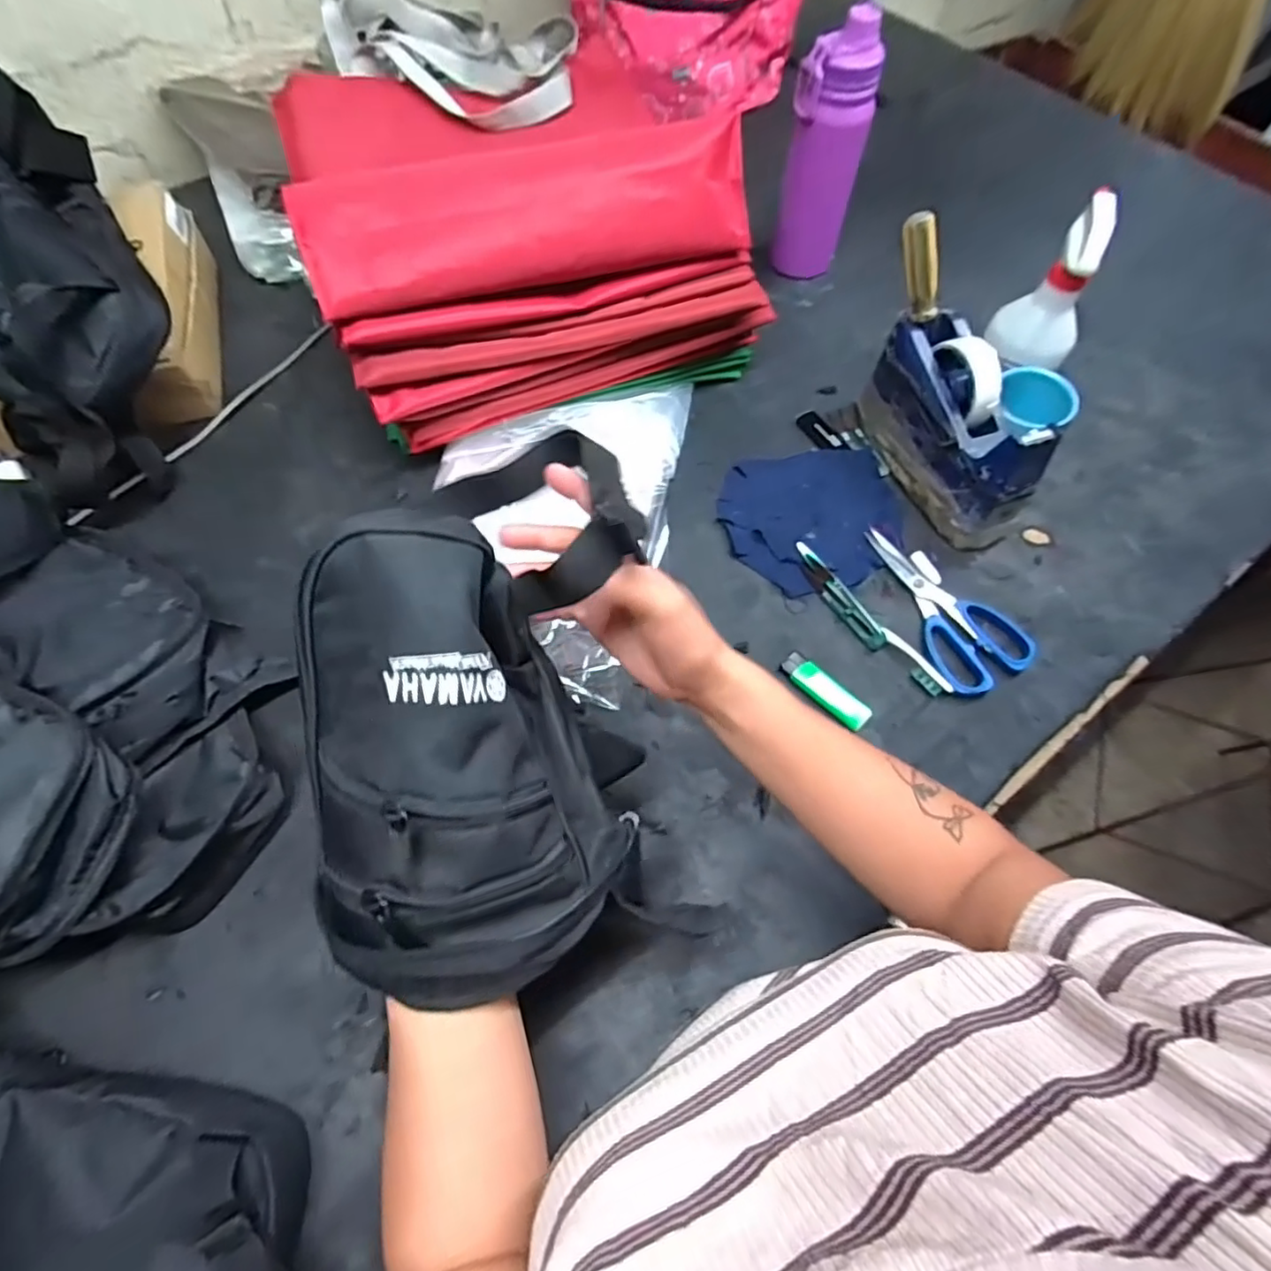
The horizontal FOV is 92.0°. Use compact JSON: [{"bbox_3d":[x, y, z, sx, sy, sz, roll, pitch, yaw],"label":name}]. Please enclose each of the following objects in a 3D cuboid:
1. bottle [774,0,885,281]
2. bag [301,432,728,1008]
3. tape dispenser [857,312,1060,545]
[{"bbox_3d":[0.202,-0.511,0.671,0.085,0.218,0.062,14,64,7],"label":"bottle"},{"bbox_3d":[-0.075,0.041,0.319,0.180,0.077,0.266,-15,99,-27],"label":"bag"},{"bbox_3d":[0.295,-0.192,0.578,0.067,0.107,0.200,-17,65,-9],"label":"tape dispenser"}]

